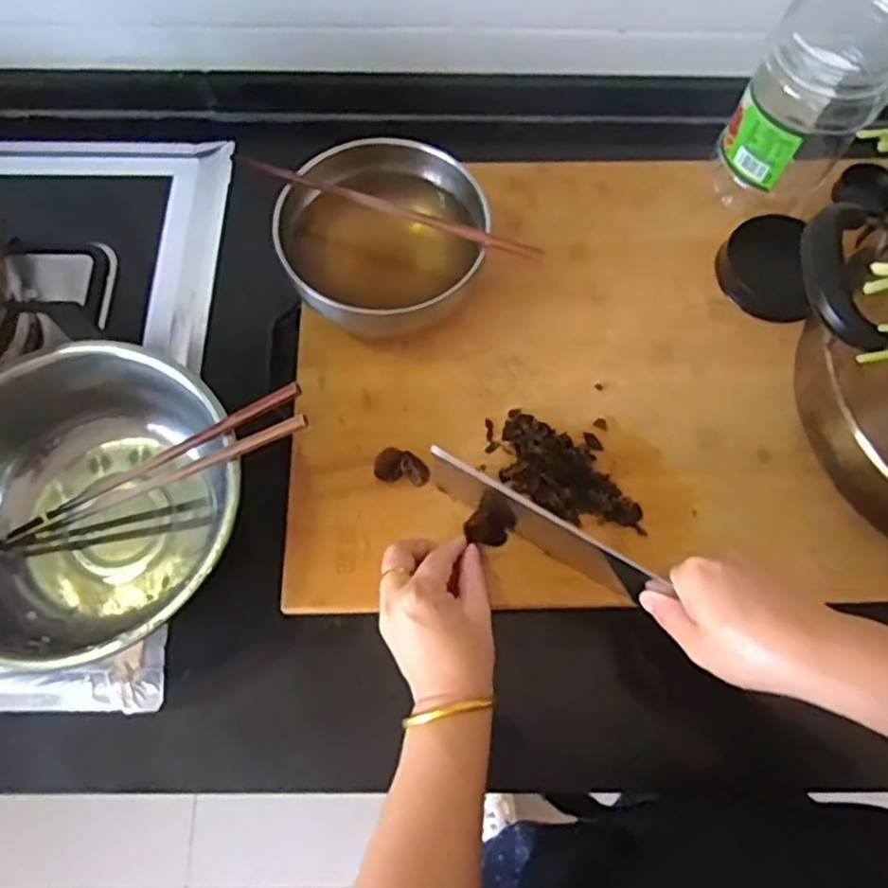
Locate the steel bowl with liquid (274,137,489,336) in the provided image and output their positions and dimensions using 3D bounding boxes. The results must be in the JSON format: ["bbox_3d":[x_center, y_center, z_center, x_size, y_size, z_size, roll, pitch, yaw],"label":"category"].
[{"bbox_3d":[-0.043,-0.149,0.527,0.152,0.078,0.136,-12,70,-5],"label":"steel bowl with liquid"}]

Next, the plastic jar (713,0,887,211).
[{"bbox_3d":[0.272,-0.248,0.525,0.085,0.138,0.082,0,69,-1],"label":"plastic jar"}]

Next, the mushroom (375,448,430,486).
[{"bbox_3d":[-0.030,0.017,0.489,0.039,0.018,0.020,13,69,4],"label":"mushroom"}]

